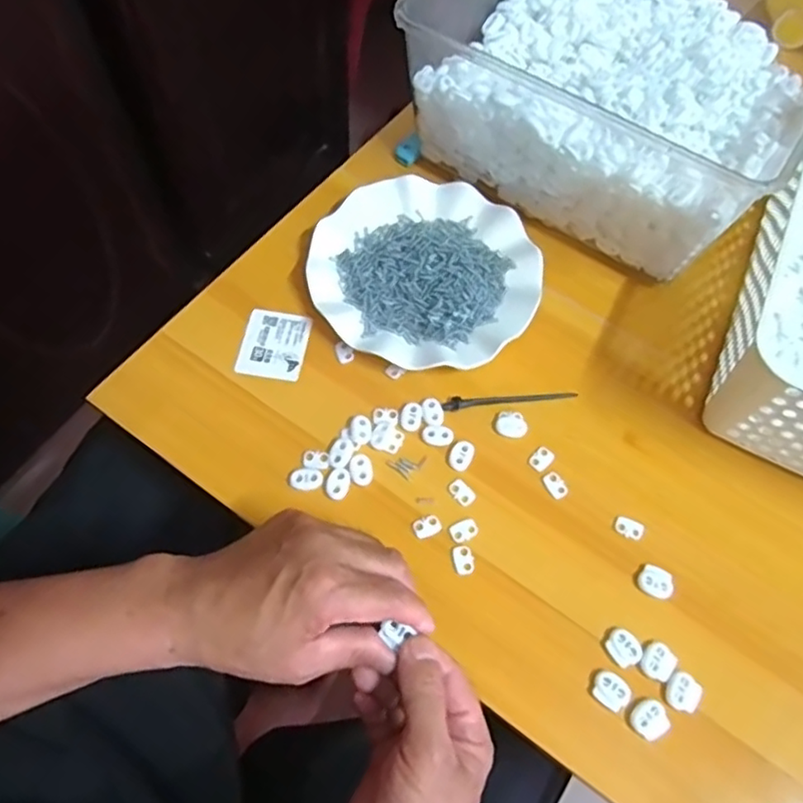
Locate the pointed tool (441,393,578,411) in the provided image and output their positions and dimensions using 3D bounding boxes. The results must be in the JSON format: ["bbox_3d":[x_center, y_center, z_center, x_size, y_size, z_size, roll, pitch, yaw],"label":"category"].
[{"bbox_3d":[0.082,-0.002,0.486,0.103,0.005,0.010,-4,63,-6],"label":"pointed tool"}]

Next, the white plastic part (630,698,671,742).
[{"bbox_3d":[0.149,0.190,0.385,0.018,0.008,0.022,42,68,16],"label":"white plastic part"}]

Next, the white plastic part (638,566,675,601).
[{"bbox_3d":[0.169,0.120,0.426,0.022,0.005,0.020,27,64,10],"label":"white plastic part"}]

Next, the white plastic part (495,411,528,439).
[{"bbox_3d":[0.081,0.016,0.474,0.022,0.004,0.020,2,63,-3],"label":"white plastic part"}]

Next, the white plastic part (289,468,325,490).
[{"bbox_3d":[-0.066,0.054,0.449,0.024,0.004,0.015,-4,63,-6],"label":"white plastic part"}]

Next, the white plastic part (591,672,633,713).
[{"bbox_3d":[0.128,0.176,0.393,0.021,0.005,0.018,35,66,14],"label":"white plastic part"}]

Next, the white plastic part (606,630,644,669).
[{"bbox_3d":[0.141,0.156,0.409,0.020,0.004,0.022,-28,68,-16],"label":"white plastic part"}]

